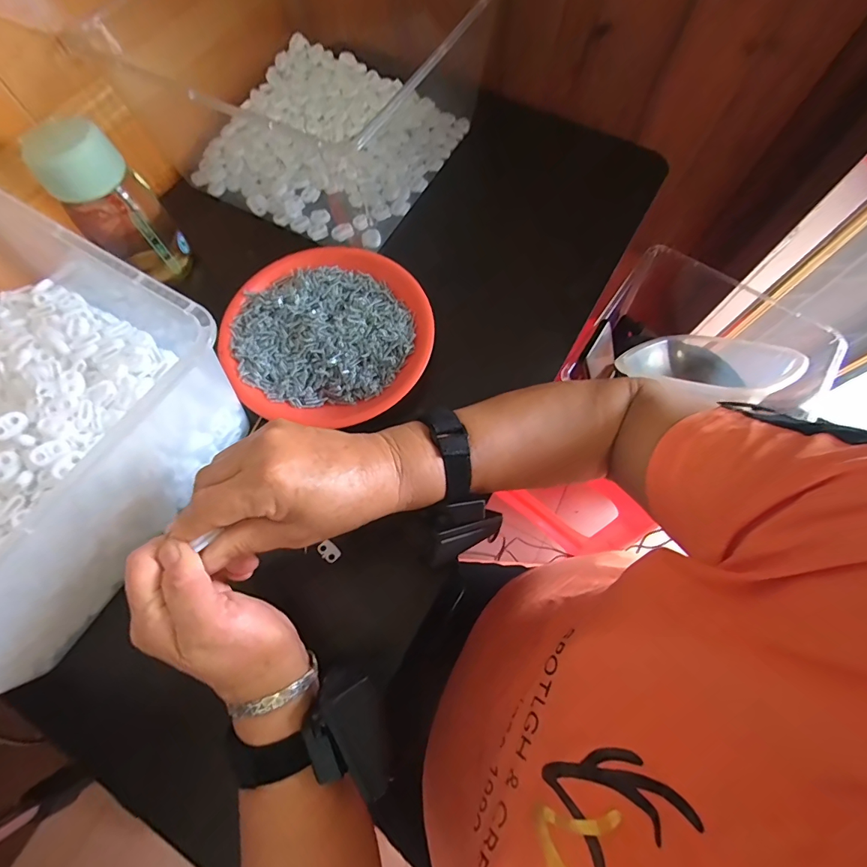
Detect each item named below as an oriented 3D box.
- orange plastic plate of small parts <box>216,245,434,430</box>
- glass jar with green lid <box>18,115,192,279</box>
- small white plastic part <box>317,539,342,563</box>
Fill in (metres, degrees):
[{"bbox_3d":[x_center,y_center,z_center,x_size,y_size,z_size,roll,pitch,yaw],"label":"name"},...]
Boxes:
[{"bbox_3d":[-0.099,-0.096,0.409,0.190,0.025,0.183,0,69,-1],"label":"orange plastic plate of small parts"},{"bbox_3d":[-0.288,-0.203,0.393,0.069,0.141,0.061,-38,74,-13],"label":"glass jar with green lid"},{"bbox_3d":[-0.086,0.097,0.348,0.014,0.004,0.018,-36,74,-13],"label":"small white plastic part"}]

